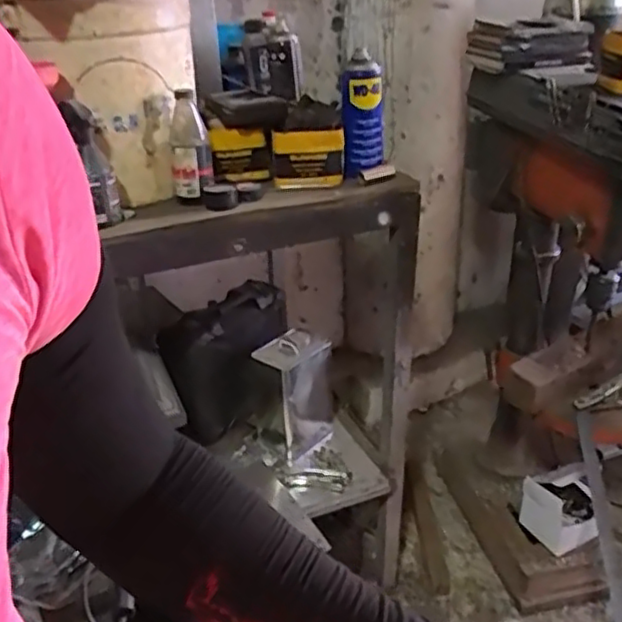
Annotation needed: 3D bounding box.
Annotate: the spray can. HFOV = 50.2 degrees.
[{"bbox_3d":[0.084,-0.312,1.071,0.068,0.176,0.055,0,28,4],"label":"spray can"}]

